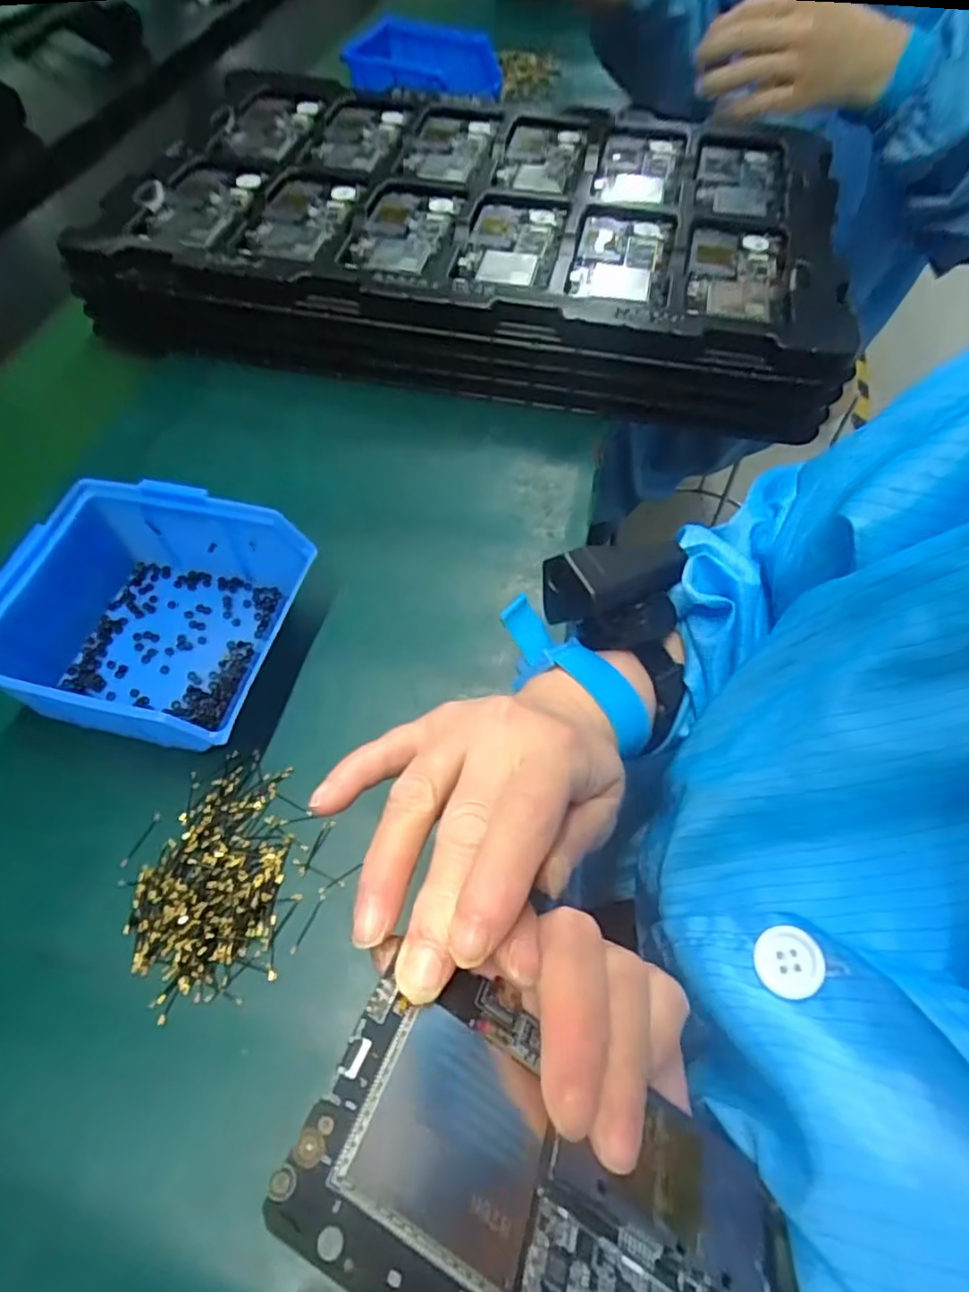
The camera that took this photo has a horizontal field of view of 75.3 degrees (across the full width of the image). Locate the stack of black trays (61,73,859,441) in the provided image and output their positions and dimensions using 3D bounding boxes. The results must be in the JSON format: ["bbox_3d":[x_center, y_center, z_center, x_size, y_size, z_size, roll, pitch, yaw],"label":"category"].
[{"bbox_3d":[-0.002,-0.360,0.548,0.555,0.104,0.354,12,55,4],"label":"stack of black trays"}]

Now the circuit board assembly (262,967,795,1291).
[{"bbox_3d":[0.020,0.124,0.139,0.121,0.004,0.066,35,33,2],"label":"circuit board assembly"}]

